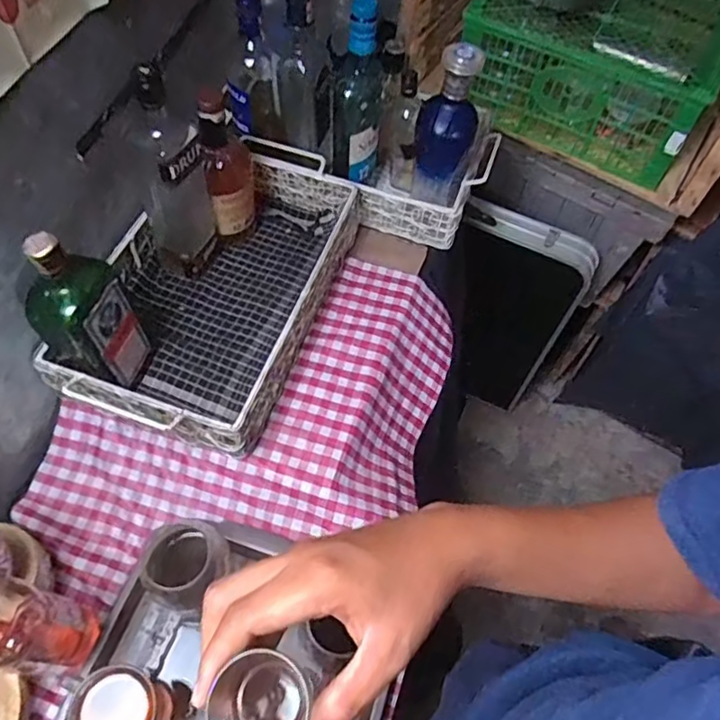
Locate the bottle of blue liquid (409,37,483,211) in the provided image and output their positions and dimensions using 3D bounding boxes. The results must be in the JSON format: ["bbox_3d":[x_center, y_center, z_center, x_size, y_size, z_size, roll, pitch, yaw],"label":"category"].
[{"bbox_3d":[0.111,-0.303,0.807,0.070,0.258,0.084,4,59,-2],"label":"bottle of blue liquid"}]

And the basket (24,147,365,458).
[{"bbox_3d":[-0.180,-0.103,0.776,0.250,0.089,0.425,19,60,7],"label":"basket"}]

